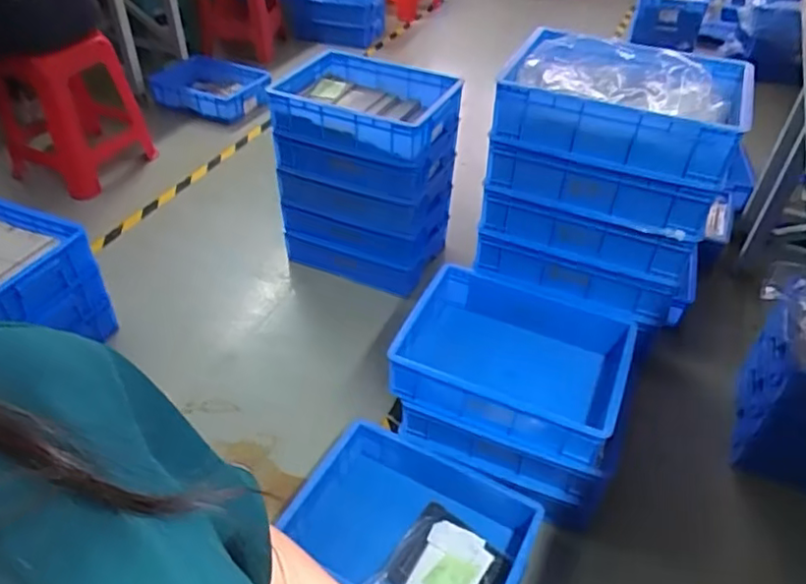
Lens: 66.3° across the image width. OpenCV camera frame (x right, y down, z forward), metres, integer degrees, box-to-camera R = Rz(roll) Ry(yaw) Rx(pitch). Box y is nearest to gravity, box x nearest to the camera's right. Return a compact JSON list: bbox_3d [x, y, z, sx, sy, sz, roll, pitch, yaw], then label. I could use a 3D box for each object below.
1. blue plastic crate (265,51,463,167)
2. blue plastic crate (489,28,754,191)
[{"bbox_3d":[-0.099,-0.472,1.529,0.434,0.115,0.306,20,45,18],"label":"blue plastic crate"},{"bbox_3d":[0.379,-0.337,1.087,0.387,0.128,0.269,16,44,15],"label":"blue plastic crate"}]

